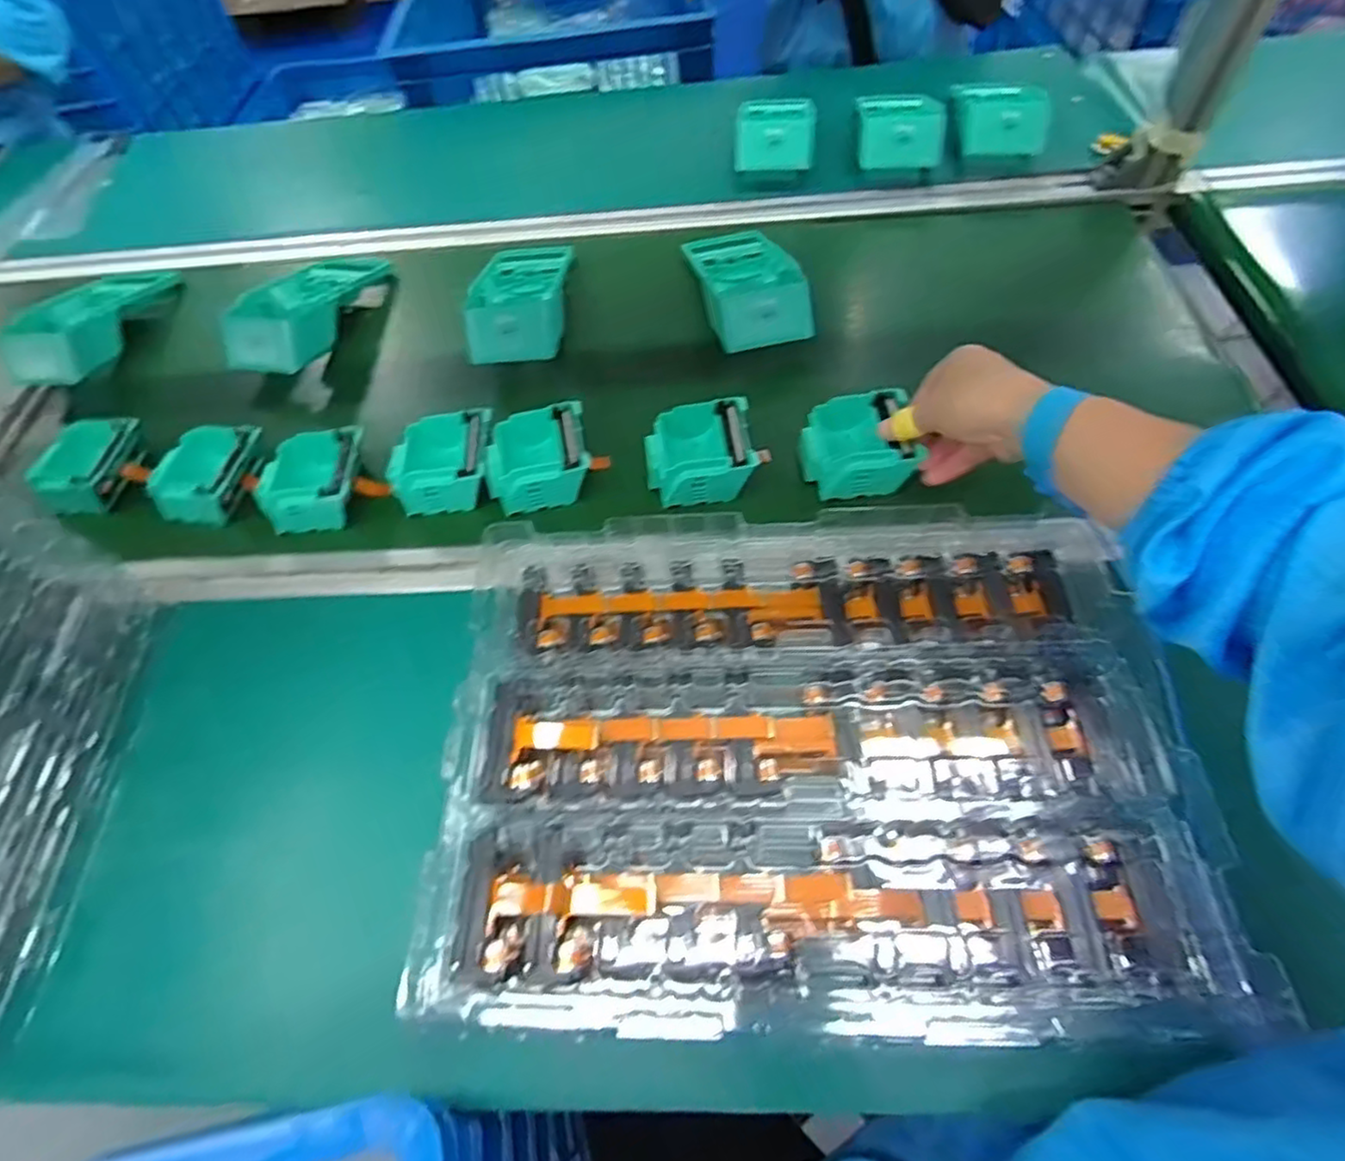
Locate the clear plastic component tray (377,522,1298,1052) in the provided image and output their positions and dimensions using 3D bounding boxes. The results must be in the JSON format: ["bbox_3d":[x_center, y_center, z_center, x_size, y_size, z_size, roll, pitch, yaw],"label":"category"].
[{"bbox_3d":[0.067,0.084,0.370,0.379,0.047,0.268,-2,52,4],"label":"clear plastic component tray"}]

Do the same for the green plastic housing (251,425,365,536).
[{"bbox_3d":[-0.289,-0.082,0.540,0.080,0.035,0.077,-5,59,4],"label":"green plastic housing"}]

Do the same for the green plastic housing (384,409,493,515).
[{"bbox_3d":[-0.184,-0.092,0.536,0.080,0.039,0.082,-6,59,4],"label":"green plastic housing"}]

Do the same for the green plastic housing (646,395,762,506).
[{"bbox_3d":[0.021,-0.101,0.521,0.080,0.038,0.075,-7,59,3],"label":"green plastic housing"}]

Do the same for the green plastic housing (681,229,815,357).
[{"bbox_3d":[0.069,-0.288,0.638,0.089,0.046,0.178,-9,52,-2],"label":"green plastic housing"}]

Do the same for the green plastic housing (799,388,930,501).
[{"bbox_3d":[0.144,-0.106,0.521,0.081,0.040,0.075,-4,52,2],"label":"green plastic housing"}]

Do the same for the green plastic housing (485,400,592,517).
[{"bbox_3d":[-0.106,-0.096,0.532,0.078,0.043,0.072,-9,59,1],"label":"green plastic housing"}]

